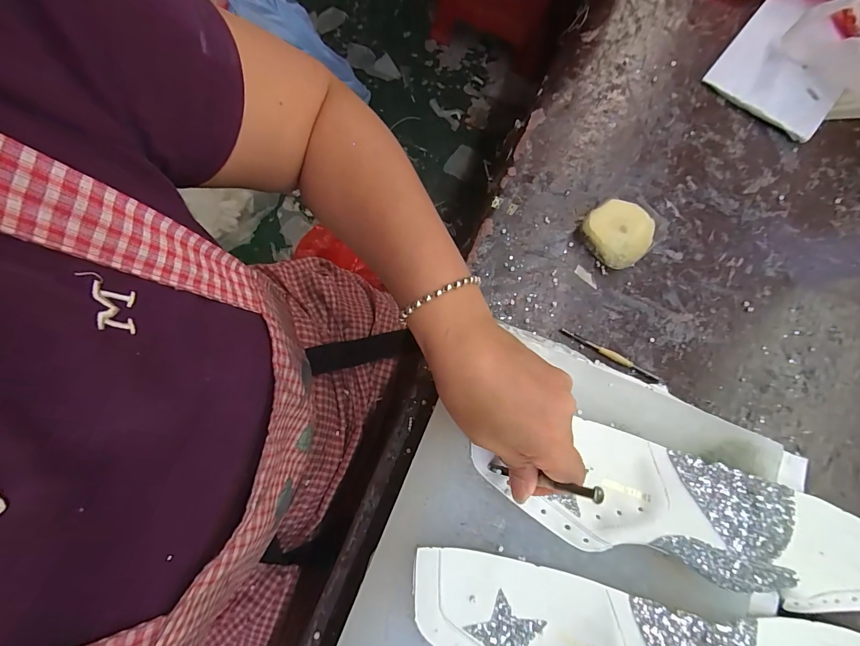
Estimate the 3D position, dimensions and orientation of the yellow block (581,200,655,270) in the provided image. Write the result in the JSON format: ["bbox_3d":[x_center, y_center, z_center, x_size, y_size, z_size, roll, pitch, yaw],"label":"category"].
[{"bbox_3d":[0.185,-0.087,0.375,0.056,0.024,0.062,-35,81,-8],"label":"yellow block"}]

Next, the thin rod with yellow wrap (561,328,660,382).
[{"bbox_3d":[0.170,0.029,0.361,0.098,0.004,0.008,28,79,4],"label":"thin rod with yellow wrap"}]

